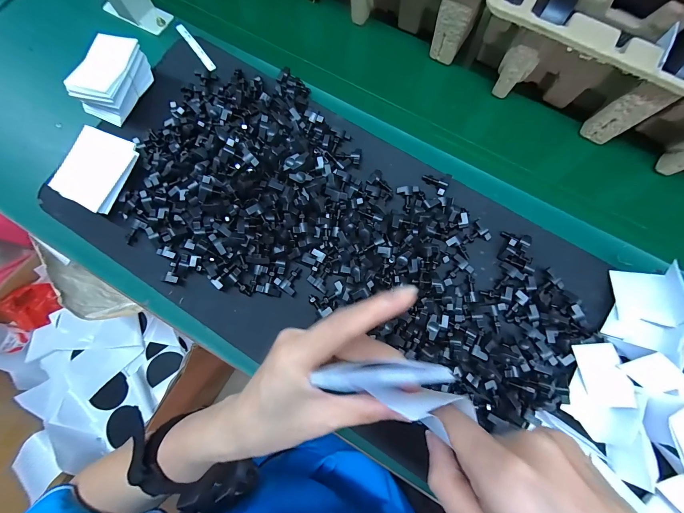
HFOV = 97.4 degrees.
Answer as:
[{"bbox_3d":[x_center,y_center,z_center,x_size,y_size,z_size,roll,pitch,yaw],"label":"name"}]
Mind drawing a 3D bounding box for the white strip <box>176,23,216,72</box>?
[{"bbox_3d":[-0.202,-0.289,0.414,0.013,0.006,0.096,-37,73,-7],"label":"white strip"}]

